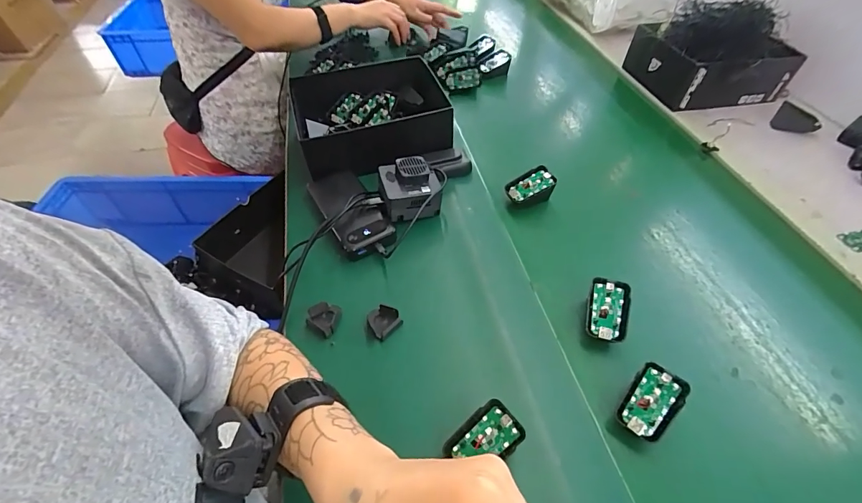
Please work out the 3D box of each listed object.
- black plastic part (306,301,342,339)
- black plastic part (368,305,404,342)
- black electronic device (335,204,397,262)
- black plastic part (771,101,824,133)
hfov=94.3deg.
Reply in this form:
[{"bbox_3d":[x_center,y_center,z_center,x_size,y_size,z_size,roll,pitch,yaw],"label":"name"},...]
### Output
[{"bbox_3d":[-0.124,0.076,0.456,0.034,0.017,0.037,12,51,7],"label":"black plastic part"},{"bbox_3d":[-0.055,0.078,0.454,0.034,0.015,0.037,-28,57,-23],"label":"black plastic part"},{"bbox_3d":[-0.087,-0.026,0.531,0.068,0.030,0.068,-17,53,-16],"label":"black electronic device"},{"bbox_3d":[0.675,-0.242,0.736,0.070,0.007,0.080,35,72,26],"label":"black plastic part"}]

